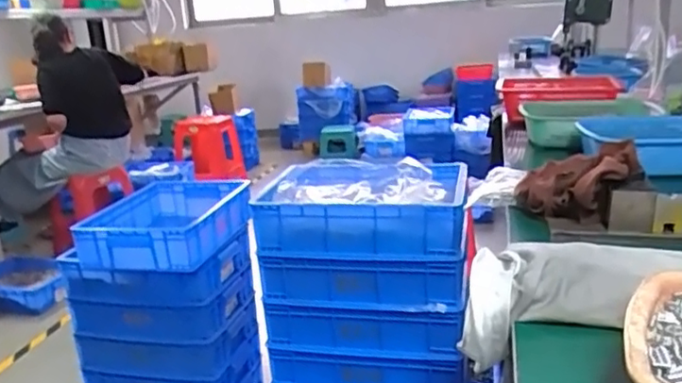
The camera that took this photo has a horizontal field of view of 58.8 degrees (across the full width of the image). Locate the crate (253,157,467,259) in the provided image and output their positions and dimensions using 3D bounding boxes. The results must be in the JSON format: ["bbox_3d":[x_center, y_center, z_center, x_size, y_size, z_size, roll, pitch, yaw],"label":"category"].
[{"bbox_3d":[0.056,0.027,1.282,0.396,0.115,0.315,-1,16,13],"label":"crate"}]

